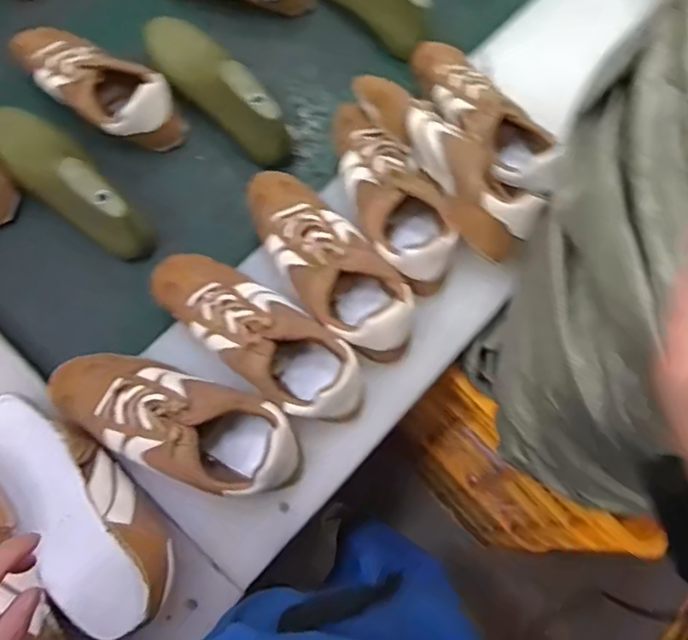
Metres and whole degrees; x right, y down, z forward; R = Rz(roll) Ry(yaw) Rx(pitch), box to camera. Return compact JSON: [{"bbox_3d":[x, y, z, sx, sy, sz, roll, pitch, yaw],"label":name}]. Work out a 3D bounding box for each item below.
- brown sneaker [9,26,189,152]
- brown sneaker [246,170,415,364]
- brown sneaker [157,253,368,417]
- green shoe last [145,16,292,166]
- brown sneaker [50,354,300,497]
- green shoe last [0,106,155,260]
[{"bbox_3d":[-0.324,-0.307,0.774,0.259,0.078,0.098,34,73,9],"label":"brown sneaker"},{"bbox_3d":[-0.022,-0.069,0.647,0.098,0.080,0.262,-34,75,-13],"label":"brown sneaker"},{"bbox_3d":[-0.093,0.009,0.612,0.253,0.075,0.088,37,73,10],"label":"brown sneaker"},{"bbox_3d":[-0.160,-0.301,0.770,0.243,0.095,0.073,41,74,11],"label":"green shoe last"},{"bbox_3d":[-0.165,0.095,0.571,0.244,0.071,0.090,19,71,4],"label":"brown sneaker"},{"bbox_3d":[-0.328,-0.174,0.699,0.258,0.087,0.082,40,74,11],"label":"green shoe last"}]

